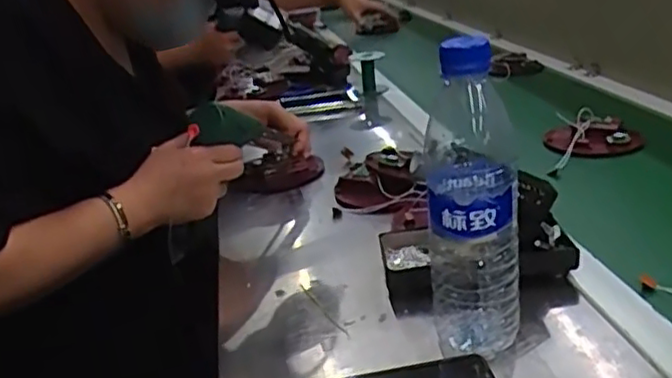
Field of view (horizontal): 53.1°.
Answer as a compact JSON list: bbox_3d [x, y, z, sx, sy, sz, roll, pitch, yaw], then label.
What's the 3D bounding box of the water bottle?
[{"bbox_3d":[0.094,0.013,0.467,0.064,0.222,0.067,-2,21,12],"label":"water bottle"}]

